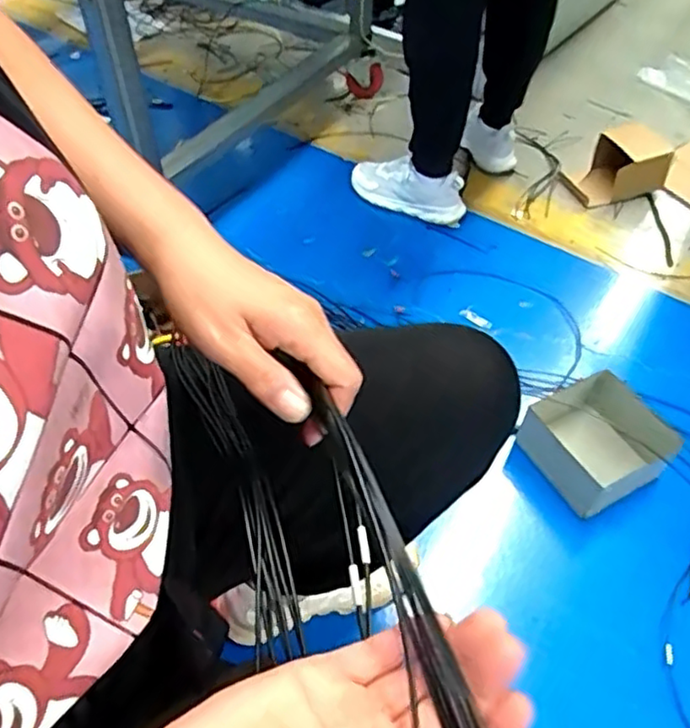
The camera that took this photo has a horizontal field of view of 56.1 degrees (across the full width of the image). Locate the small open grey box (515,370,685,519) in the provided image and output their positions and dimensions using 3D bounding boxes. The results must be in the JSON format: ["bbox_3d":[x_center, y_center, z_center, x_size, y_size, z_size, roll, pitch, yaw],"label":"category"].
[{"bbox_3d":[0.368,0.112,0.940,0.157,0.108,0.167,-22,54,-18],"label":"small open grey box"}]

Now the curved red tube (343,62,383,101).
[{"bbox_3d":[0.042,-0.679,1.567,0.107,0.113,0.021,29,56,21],"label":"curved red tube"}]

